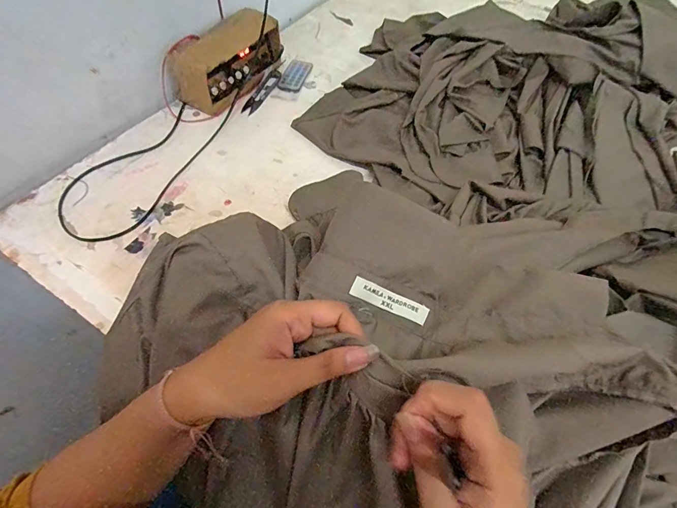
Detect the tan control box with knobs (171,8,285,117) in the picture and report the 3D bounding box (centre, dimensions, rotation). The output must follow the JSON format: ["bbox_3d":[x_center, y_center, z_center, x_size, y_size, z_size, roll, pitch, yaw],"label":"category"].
[{"bbox_3d":[-0.174,-0.310,0.599,0.077,0.084,0.180,28,61,15],"label":"tan control box with knobs"}]

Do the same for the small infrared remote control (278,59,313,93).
[{"bbox_3d":[-0.074,-0.312,0.652,0.040,0.006,0.089,15,58,7],"label":"small infrared remote control"}]

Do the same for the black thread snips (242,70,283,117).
[{"bbox_3d":[-0.125,-0.270,0.620,0.024,0.009,0.116,21,59,10],"label":"black thread snips"}]

